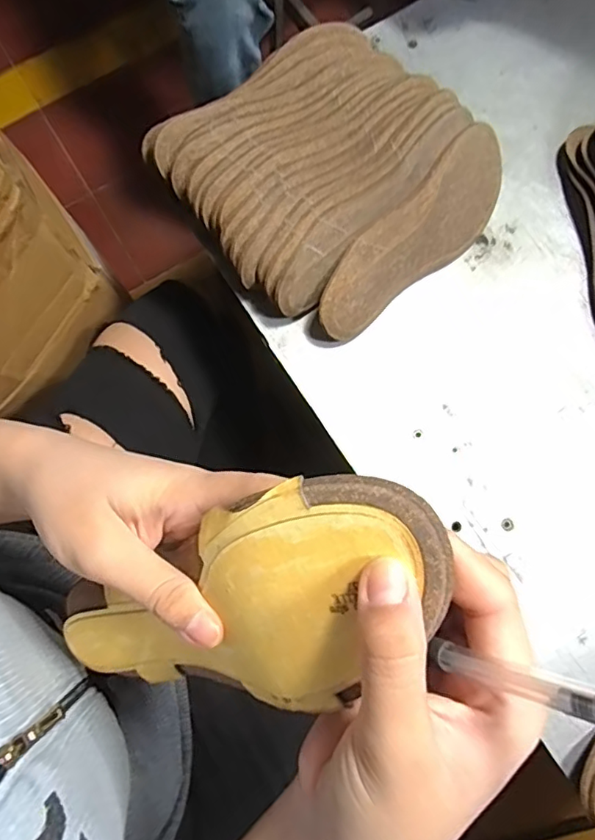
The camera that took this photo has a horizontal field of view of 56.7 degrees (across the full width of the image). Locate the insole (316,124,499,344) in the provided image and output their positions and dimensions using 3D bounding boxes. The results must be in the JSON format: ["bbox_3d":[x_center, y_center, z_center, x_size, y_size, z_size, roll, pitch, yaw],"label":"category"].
[{"bbox_3d":[0.108,-0.159,0.490,0.227,0.018,0.081,-48,127,-4],"label":"insole"}]

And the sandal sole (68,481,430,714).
[{"bbox_3d":[-0.033,0.090,0.233,0.204,0.019,0.076,-37,79,38],"label":"sandal sole"}]

